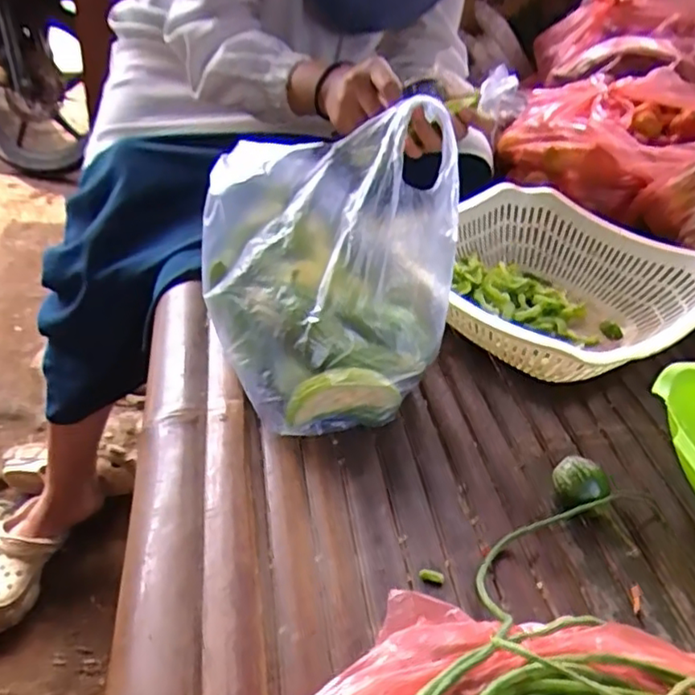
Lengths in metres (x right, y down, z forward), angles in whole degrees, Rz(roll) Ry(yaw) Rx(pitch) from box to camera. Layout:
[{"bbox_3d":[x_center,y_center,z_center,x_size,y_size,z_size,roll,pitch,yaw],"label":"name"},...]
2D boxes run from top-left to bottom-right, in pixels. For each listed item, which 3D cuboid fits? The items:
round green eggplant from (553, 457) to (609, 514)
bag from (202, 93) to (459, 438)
[{"bbox_3d":[0.180,0.109,0.490,0.036,0.035,0.033,5,35,-3],"label":"round green eggplant"},{"bbox_3d":[-0.018,-0.070,0.528,0.190,0.224,0.175,-3,36,-14],"label":"bag"}]

